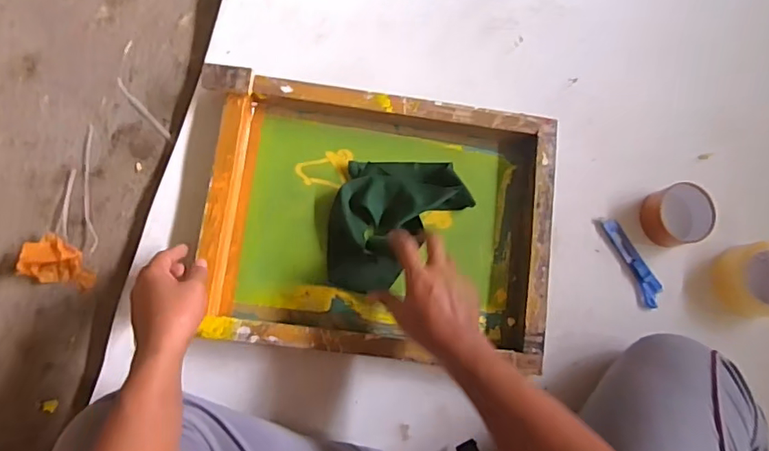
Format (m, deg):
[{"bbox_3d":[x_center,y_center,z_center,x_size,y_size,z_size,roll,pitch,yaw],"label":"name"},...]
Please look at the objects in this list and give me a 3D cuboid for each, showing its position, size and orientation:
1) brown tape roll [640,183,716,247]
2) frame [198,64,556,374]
[{"bbox_3d":[0.420,-0.015,0.738,0.091,0.038,0.086,-13,82,-8],"label":"brown tape roll"},{"bbox_3d":[-0.007,-0.006,0.682,0.446,0.056,0.340,7,83,-5],"label":"frame"}]

